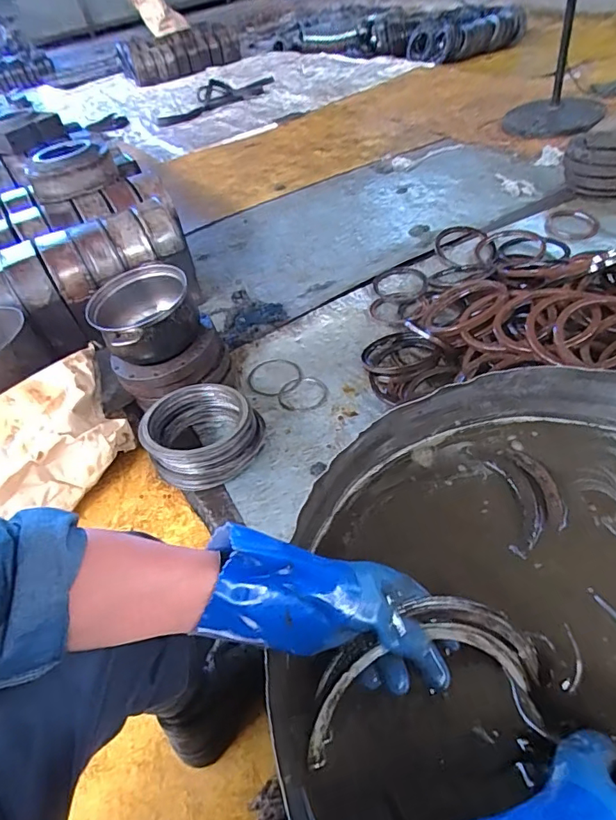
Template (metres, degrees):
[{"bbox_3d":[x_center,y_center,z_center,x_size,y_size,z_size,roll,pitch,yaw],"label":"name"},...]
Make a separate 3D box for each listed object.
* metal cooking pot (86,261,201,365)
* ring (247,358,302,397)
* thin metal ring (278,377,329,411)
[{"bbox_3d":[-0.370,-0.207,1.104,0.221,0.124,0.259,-20,46,-12],"label":"metal cooking pot"},{"bbox_3d":[-0.083,-0.085,1.263,0.144,0.009,0.146,-4,45,4],"label":"ring"},{"bbox_3d":[-0.011,-0.040,1.207,0.124,0.009,0.123,-4,45,4],"label":"thin metal ring"}]

